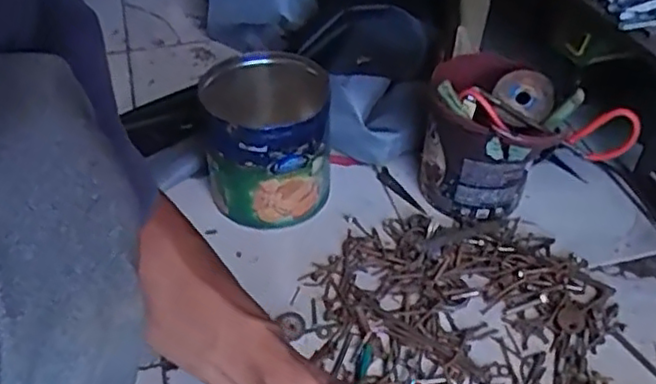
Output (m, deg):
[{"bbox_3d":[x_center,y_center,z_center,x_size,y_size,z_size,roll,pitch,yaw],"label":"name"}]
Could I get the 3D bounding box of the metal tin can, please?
[{"bbox_3d":[-0.070,-0.058,0.780,0.138,0.156,0.132,1,44,-1],"label":"metal tin can"}]

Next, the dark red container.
[{"bbox_3d":[0.191,-0.060,0.789,0.157,0.152,0.129,23,48,21],"label":"dark red container"}]

